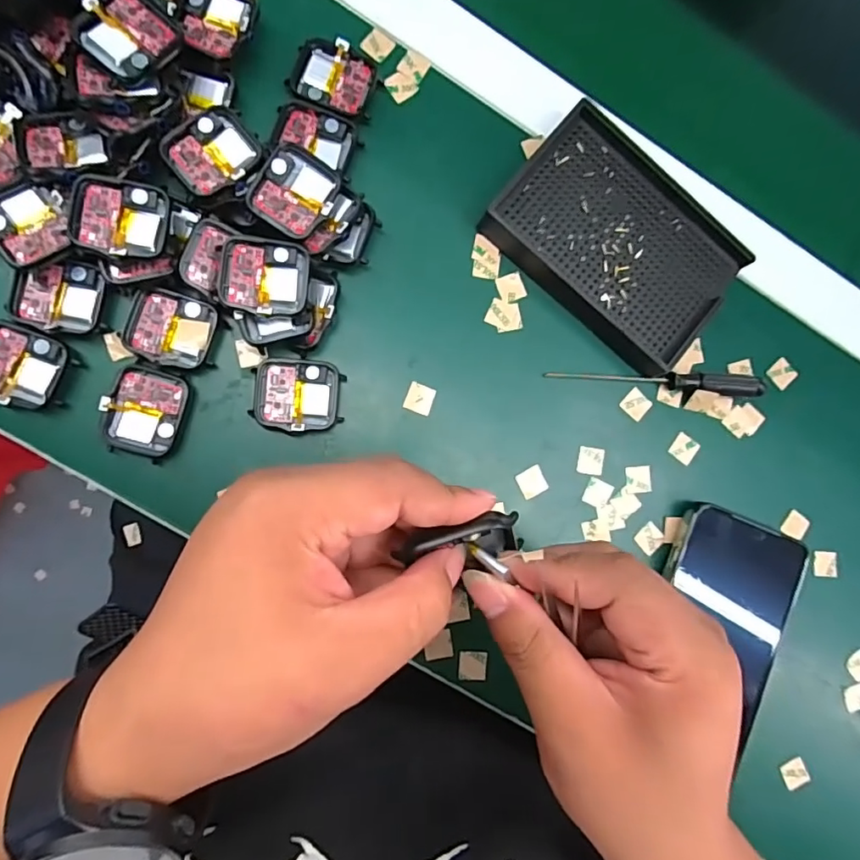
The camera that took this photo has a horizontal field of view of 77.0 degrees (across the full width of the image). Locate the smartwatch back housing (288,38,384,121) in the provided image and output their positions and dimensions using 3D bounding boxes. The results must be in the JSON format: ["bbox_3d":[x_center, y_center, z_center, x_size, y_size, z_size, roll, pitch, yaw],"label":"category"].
[{"bbox_3d":[-0.052,-0.196,0.301,0.046,0.008,0.036,16,88,-7],"label":"smartwatch back housing"}]

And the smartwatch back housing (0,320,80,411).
[{"bbox_3d":[-0.205,-0.032,0.270,0.045,0.008,0.038,20,87,-6],"label":"smartwatch back housing"}]

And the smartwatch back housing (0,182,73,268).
[{"bbox_3d":[-0.194,-0.101,0.262,0.035,0.015,0.040,-32,93,-6],"label":"smartwatch back housing"}]

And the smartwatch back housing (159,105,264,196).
[{"bbox_3d":[-0.108,-0.139,0.271,0.043,0.004,0.037,-43,94,-11],"label":"smartwatch back housing"}]

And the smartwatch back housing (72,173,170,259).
[{"bbox_3d":[-0.151,-0.103,0.266,0.042,0.015,0.038,9,88,-7],"label":"smartwatch back housing"}]

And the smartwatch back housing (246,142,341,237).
[{"bbox_3d":[-0.068,-0.122,0.276,0.038,0.005,0.041,30,83,-10],"label":"smartwatch back housing"}]

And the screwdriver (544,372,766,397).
[{"bbox_3d":[0.134,-0.031,0.319,0.128,0.013,0.012,4,89,-7],"label":"screwdriver"}]

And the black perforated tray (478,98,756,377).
[{"bbox_3d":[0.109,-0.110,0.313,0.134,0.021,0.101,42,85,-5],"label":"black perforated tray"}]

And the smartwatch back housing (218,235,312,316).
[{"bbox_3d":[-0.083,-0.077,0.270,0.043,0.007,0.037,7,89,-11],"label":"smartwatch back housing"}]

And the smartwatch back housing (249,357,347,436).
[{"bbox_3d":[-0.071,-0.018,0.291,0.045,0.014,0.038,4,89,-7],"label":"smartwatch back housing"}]

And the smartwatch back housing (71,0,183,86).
[{"bbox_3d":[-0.146,-0.190,0.261,0.037,0.005,0.040,40,79,-12],"label":"smartwatch back housing"}]

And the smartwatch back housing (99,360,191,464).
[{"bbox_3d":[-0.146,-0.010,0.278,0.036,0.007,0.046,17,87,-7],"label":"smartwatch back housing"}]

